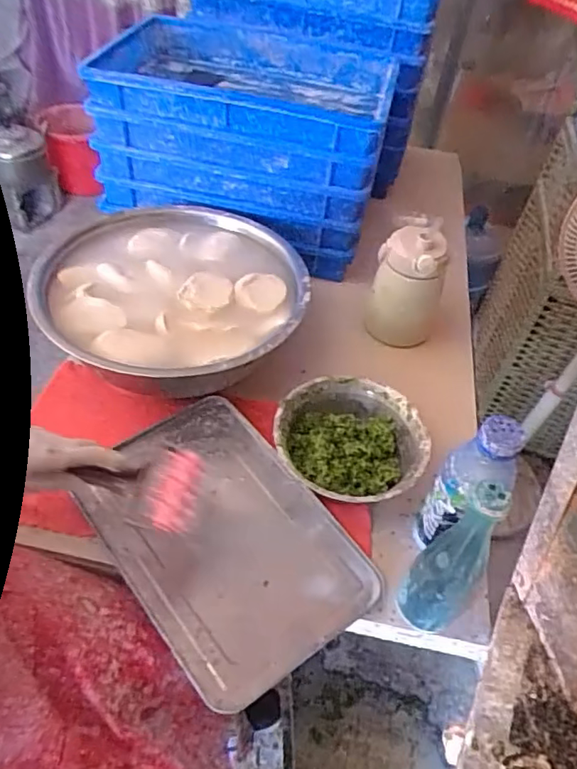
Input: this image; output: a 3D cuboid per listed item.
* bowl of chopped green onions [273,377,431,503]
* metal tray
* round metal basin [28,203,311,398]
[{"bbox_3d":[0.081,0.073,0.710,0.185,0.052,0.183,3,47,-4],"label":"bowl of chopped green onions"},{"bbox_3d":[-0.076,0.168,0.643,0.232,0.027,0.336,-28,56,-28],"label":"metal tray"},{"bbox_3d":[-0.165,-0.130,0.825,0.361,0.086,0.382,3,47,-4],"label":"round metal basin"}]

